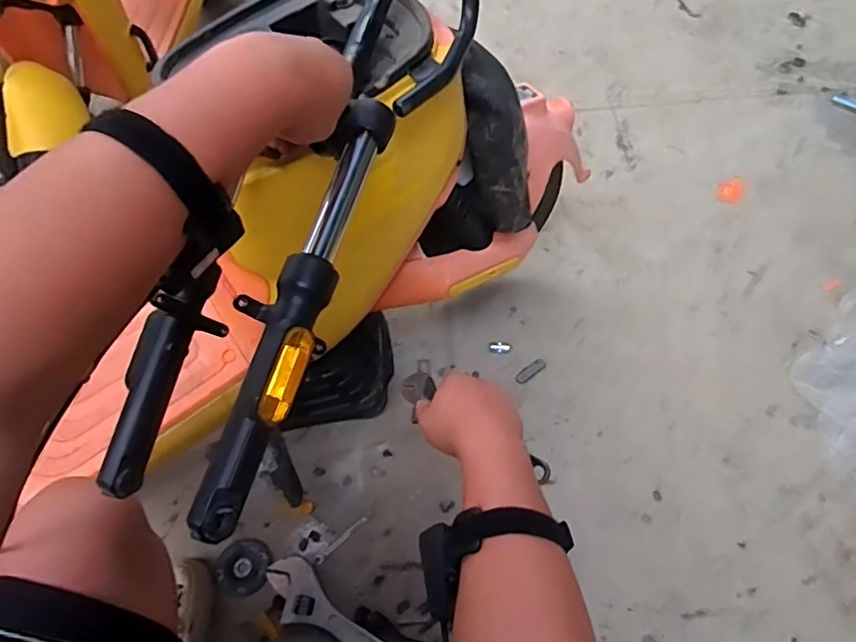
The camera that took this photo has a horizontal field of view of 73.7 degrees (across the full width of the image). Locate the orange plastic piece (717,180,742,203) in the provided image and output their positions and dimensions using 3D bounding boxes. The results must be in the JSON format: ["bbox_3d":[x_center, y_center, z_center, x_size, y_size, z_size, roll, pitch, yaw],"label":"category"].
[{"bbox_3d":[0.725,-0.312,1.372,0.049,0.004,0.075,30,63,23],"label":"orange plastic piece"}]

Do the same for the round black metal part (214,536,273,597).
[{"bbox_3d":[-0.304,0.400,0.934,0.090,0.024,0.088,-2,55,3],"label":"round black metal part"}]

